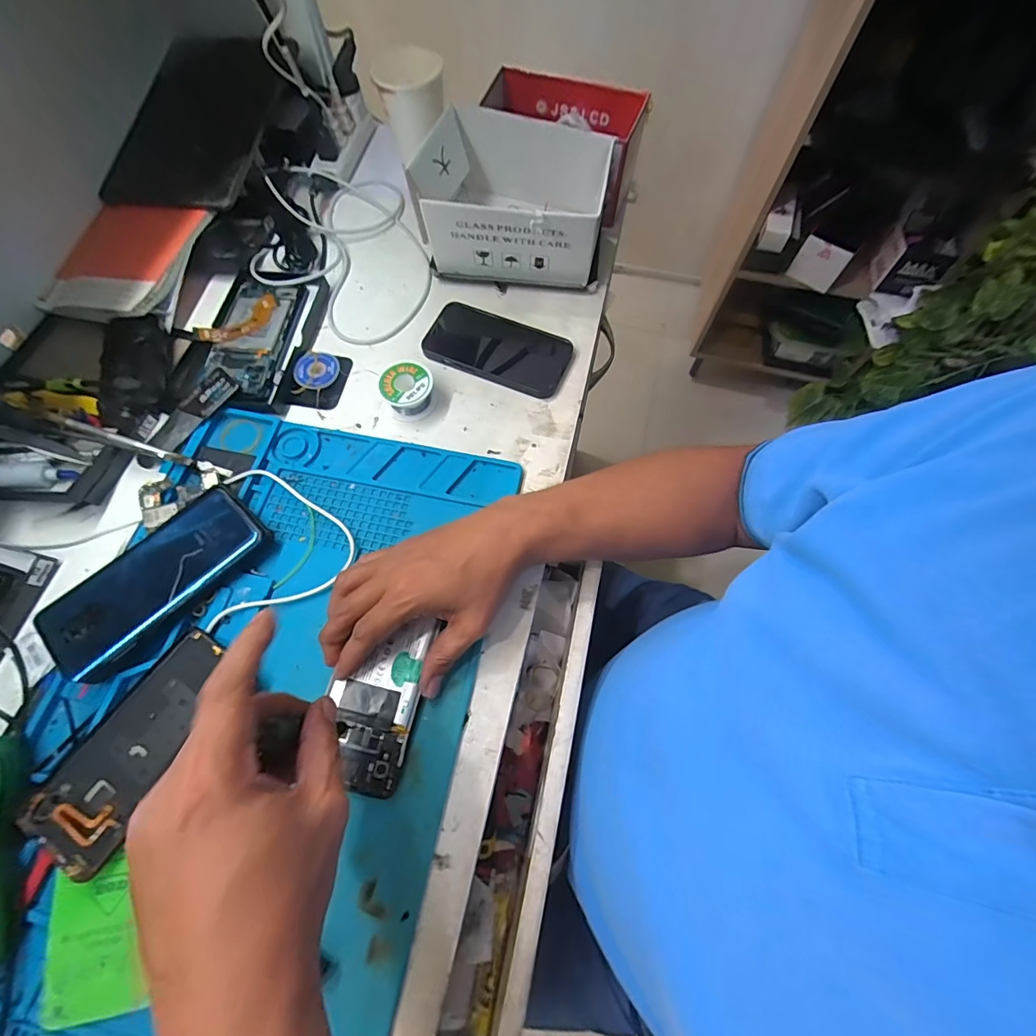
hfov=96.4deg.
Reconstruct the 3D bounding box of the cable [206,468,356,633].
[{"bbox_3d":[-0.203,0.014,0.405,0.114,0.016,0.148,-9,67,-3],"label":"cable"}]

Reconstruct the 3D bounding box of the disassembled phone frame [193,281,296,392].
[{"bbox_3d":[-0.289,-0.195,0.489,0.081,0.014,0.149,1,67,1],"label":"disassembled phone frame"}]

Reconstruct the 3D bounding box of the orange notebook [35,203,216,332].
[{"bbox_3d":[-0.428,-0.278,0.506,0.148,0.027,0.145,11,73,12],"label":"orange notebook"}]

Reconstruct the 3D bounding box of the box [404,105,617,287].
[{"bbox_3d":[-0.007,-0.333,0.499,0.191,0.117,0.136,9,67,4],"label":"box"}]

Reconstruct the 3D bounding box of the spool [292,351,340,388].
[{"bbox_3d":[-0.207,-0.153,0.479,0.045,0.012,0.047,0,67,1],"label":"spool"}]

